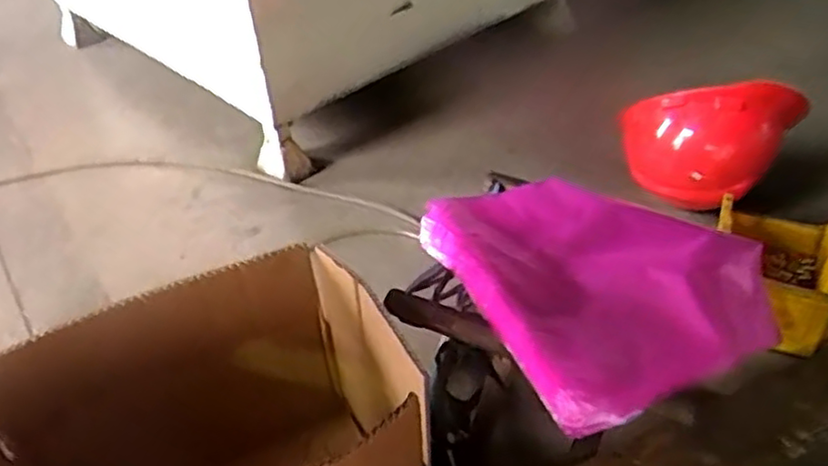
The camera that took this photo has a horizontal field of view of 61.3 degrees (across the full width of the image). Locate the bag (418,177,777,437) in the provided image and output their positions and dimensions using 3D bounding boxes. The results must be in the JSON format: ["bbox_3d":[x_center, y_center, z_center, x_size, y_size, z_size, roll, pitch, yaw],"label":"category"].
[{"bbox_3d":[0.172,0.030,0.652,0.271,0.058,0.271,-24,42,-22],"label":"bag"}]

